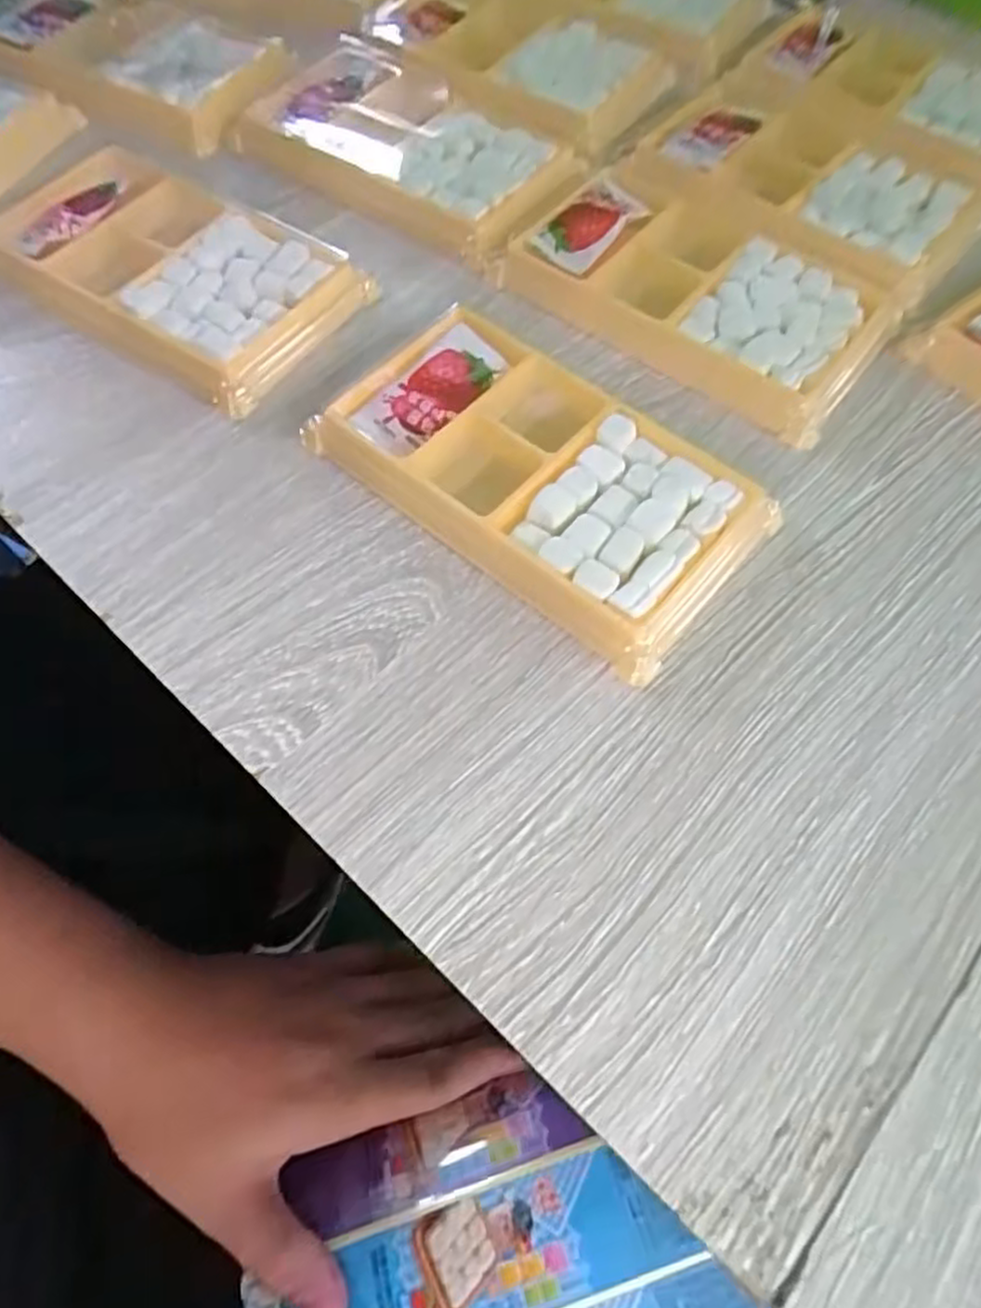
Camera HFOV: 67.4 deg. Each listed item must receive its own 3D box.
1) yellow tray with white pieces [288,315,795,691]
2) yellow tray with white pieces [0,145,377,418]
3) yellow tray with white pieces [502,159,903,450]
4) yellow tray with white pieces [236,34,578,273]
[{"bbox_3d":[0.014,-0.058,0.234,0.135,0.015,0.075,37,71,16],"label":"yellow tray with white pieces"},{"bbox_3d":[-0.119,-0.142,0.272,0.127,0.017,0.074,29,67,13],"label":"yellow tray with white pieces"},{"bbox_3d":[0.078,-0.135,0.273,0.129,0.014,0.077,35,68,15],"label":"yellow tray with white pieces"},{"bbox_3d":[-0.031,-0.211,0.304,0.124,0.019,0.083,31,68,14],"label":"yellow tray with white pieces"}]

